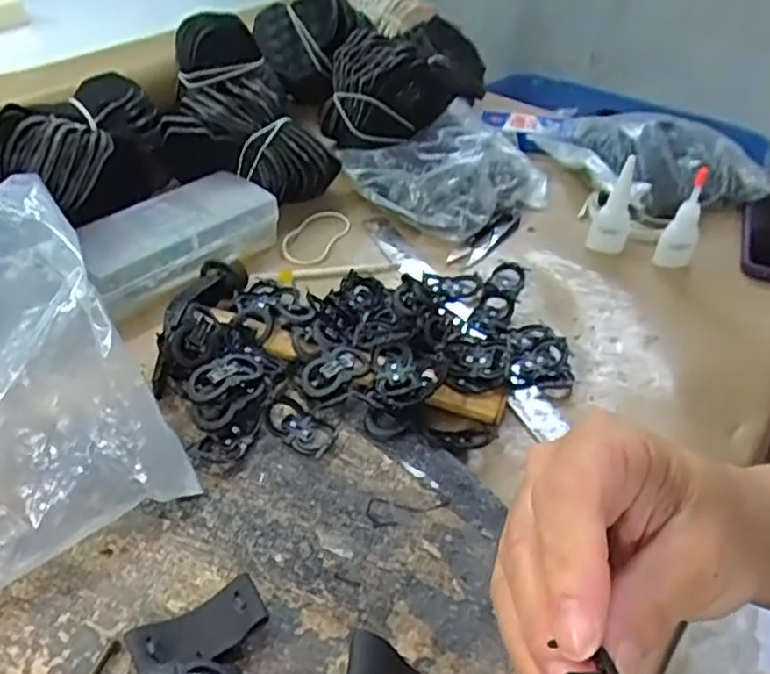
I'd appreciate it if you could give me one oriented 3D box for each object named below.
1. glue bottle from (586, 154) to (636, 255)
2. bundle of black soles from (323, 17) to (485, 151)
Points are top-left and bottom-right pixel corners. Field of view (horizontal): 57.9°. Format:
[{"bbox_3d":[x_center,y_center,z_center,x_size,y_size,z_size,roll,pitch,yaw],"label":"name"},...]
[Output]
[{"bbox_3d":[0.194,-0.113,0.578,0.030,0.086,0.034,16,43,14],"label":"glue bottle"},{"bbox_3d":[0.030,-0.249,0.672,0.084,0.106,0.174,31,48,28],"label":"bundle of black soles"}]

